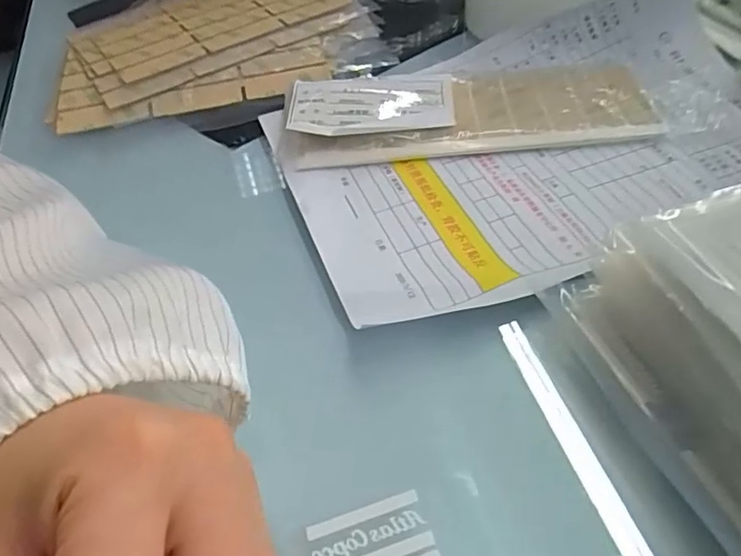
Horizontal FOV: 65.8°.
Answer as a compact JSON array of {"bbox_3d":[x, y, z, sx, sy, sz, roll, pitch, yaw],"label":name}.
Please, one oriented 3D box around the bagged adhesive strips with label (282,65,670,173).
[{"bbox_3d":[0.057,-0.106,0.352,0.216,0.017,0.083,-4,49,3],"label":"bagged adhesive strips with label"}]

